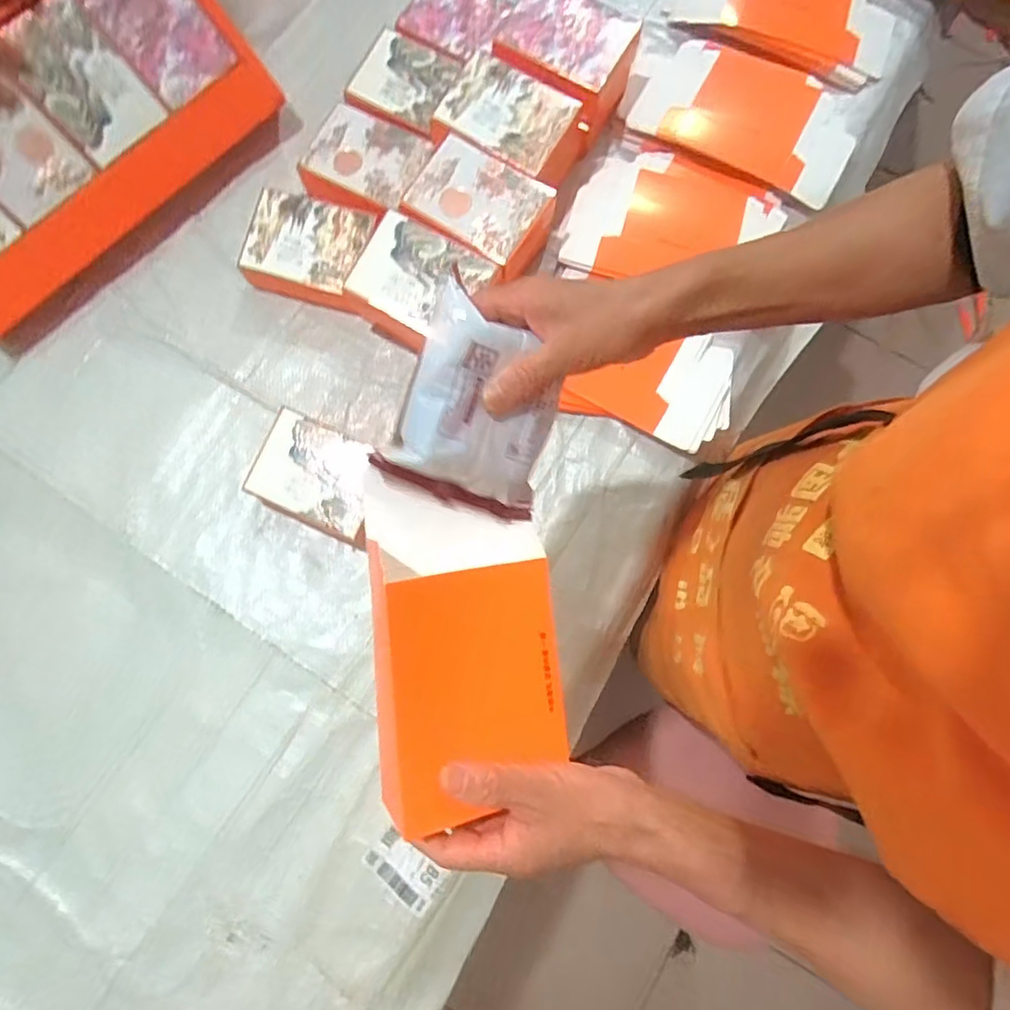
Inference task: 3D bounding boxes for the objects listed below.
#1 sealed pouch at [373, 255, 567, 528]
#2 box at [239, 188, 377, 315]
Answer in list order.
[{"bbox_3d":[-0.008,-0.050,0.353,0.100,0.021,0.110,21,105,-26],"label":"sealed pouch"},{"bbox_3d":[-0.217,-0.283,0.696,0.128,0.055,0.100,13,80,2],"label":"box"}]

